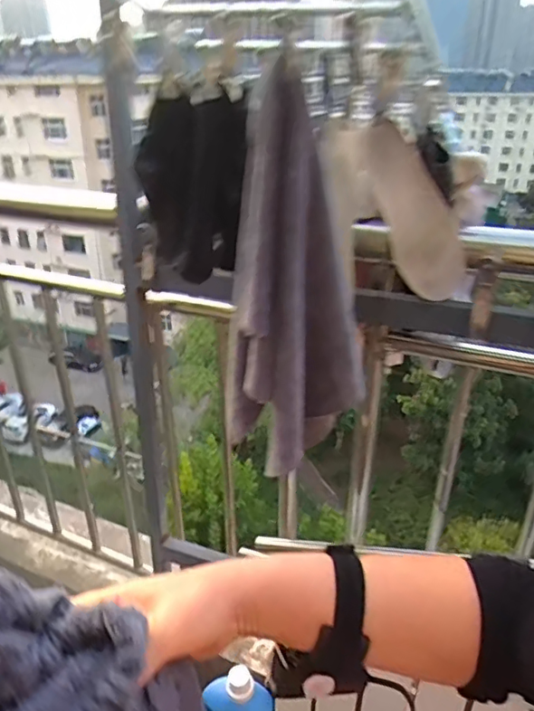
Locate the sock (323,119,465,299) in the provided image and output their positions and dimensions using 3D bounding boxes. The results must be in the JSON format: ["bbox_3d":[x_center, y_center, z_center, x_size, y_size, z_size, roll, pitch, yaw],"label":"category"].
[{"bbox_3d":[0.168,-0.190,0.683,0.108,0.247,0.068,-36,21,20],"label":"sock"}]

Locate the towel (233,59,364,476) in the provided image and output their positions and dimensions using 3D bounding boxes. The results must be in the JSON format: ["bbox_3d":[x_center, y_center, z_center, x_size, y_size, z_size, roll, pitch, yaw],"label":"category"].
[{"bbox_3d":[0.030,-0.067,0.536,0.108,0.367,0.096,-18,36,-35],"label":"towel"}]

